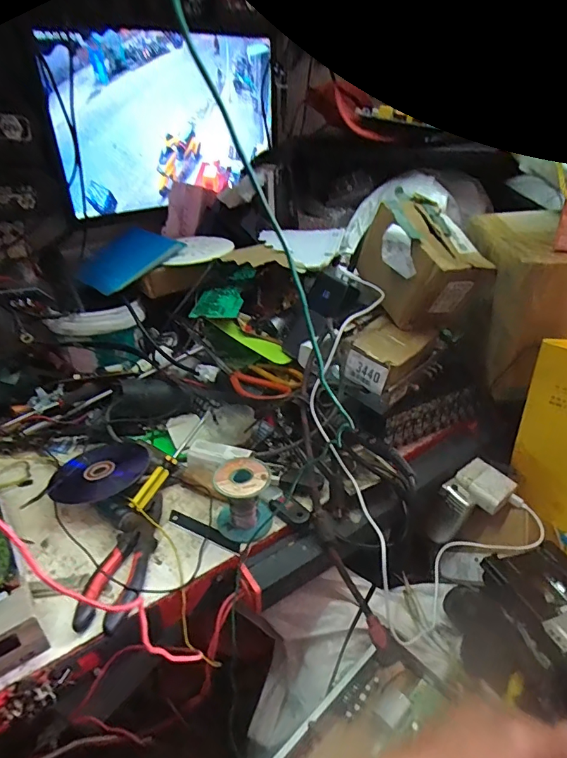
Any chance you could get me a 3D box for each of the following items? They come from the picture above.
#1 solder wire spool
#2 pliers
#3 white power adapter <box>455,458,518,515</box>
[{"bbox_3d":[-0.043,0.131,0.491,0.058,0.070,0.058,-1,31,1],"label":"solder wire spool"},{"bbox_3d":[-0.155,0.177,0.457,0.048,0.025,0.152,4,31,9],"label":"pliers"},{"bbox_3d":[0.265,0.140,0.595,0.054,0.027,0.063,-23,37,-32],"label":"white power adapter"}]

